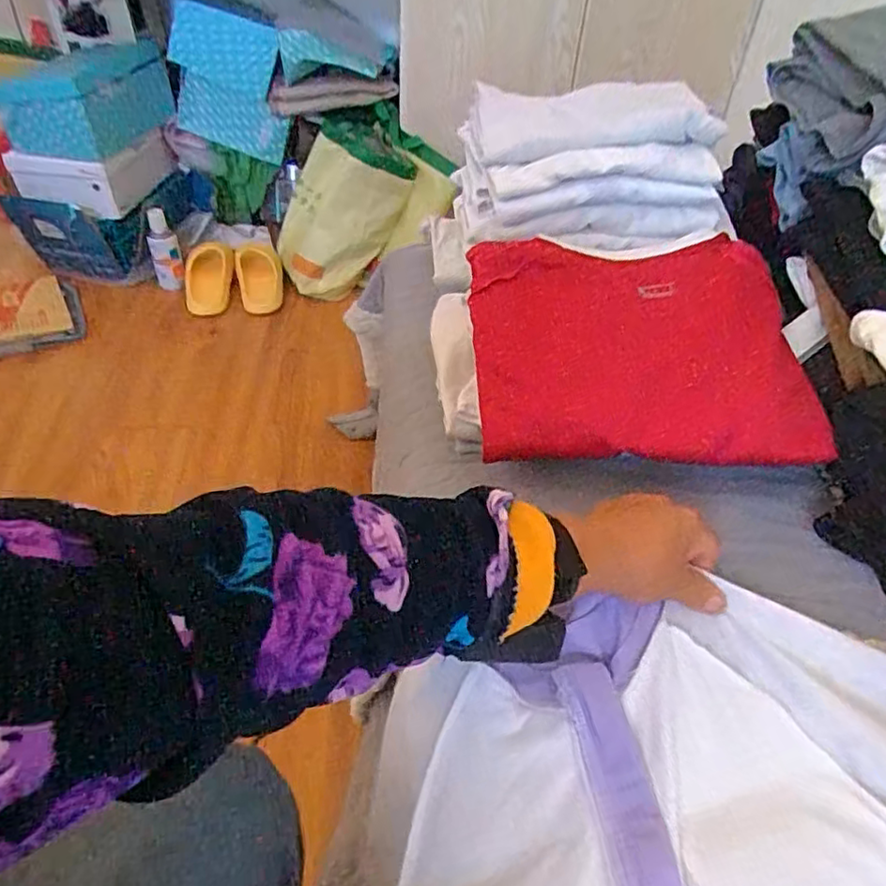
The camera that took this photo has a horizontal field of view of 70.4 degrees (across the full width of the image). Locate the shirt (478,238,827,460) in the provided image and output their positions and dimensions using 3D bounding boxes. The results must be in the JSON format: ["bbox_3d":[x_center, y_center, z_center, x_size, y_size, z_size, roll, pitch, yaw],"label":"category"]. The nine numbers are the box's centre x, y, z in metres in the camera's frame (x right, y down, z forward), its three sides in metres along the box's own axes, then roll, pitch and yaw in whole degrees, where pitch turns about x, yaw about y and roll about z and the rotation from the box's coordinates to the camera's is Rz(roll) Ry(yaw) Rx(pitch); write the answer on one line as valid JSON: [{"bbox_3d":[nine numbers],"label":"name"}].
[{"bbox_3d":[0.158,-0.078,0.527,0.260,0.041,0.212,-2,70,2],"label":"shirt"}]

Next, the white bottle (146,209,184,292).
[{"bbox_3d":[-0.630,-0.427,1.425,0.069,0.168,0.066,-22,49,-26],"label":"white bottle"}]

